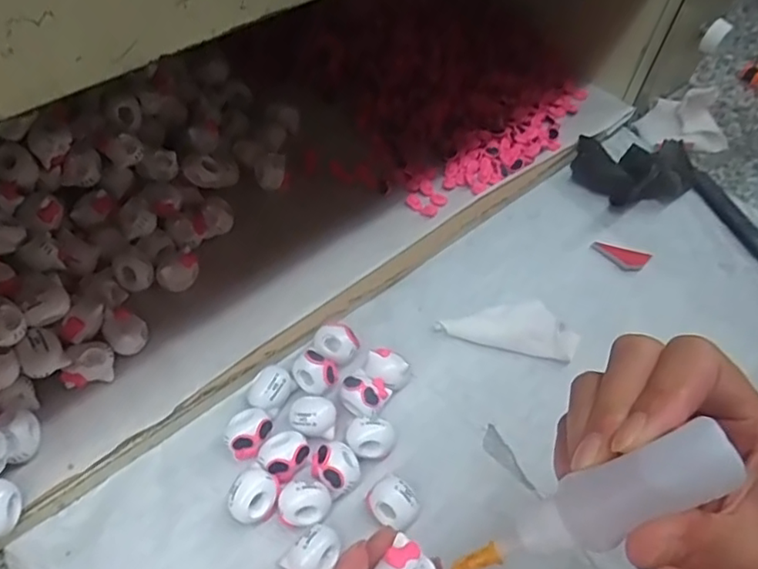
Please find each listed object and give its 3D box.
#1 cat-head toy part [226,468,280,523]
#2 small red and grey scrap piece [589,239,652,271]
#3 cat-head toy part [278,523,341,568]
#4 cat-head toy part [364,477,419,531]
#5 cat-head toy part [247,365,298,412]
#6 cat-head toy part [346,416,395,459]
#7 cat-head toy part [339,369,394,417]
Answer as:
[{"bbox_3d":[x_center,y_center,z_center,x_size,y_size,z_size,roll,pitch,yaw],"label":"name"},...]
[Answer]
[{"bbox_3d":[-0.061,0.105,0.297,0.021,0.023,0.024,24,55,12],"label":"cat-head toy part"},{"bbox_3d":[0.165,-0.019,0.415,0.039,0.004,0.018,19,72,2],"label":"small red and grey scrap piece"},{"bbox_3d":[-0.031,0.126,0.286,0.020,0.018,0.026,28,56,15],"label":"cat-head toy part"},{"bbox_3d":[0.007,0.110,0.303,0.025,0.019,0.021,38,59,21],"label":"cat-head toy part"},{"bbox_3d":[-0.060,0.056,0.331,0.020,0.013,0.025,33,58,18],"label":"cat-head toy part"},{"bbox_3d":[-0.004,0.081,0.321,0.024,0.018,0.020,-12,56,-13],"label":"cat-head toy part"},{"bbox_3d":[-0.008,0.060,0.334,0.025,0.019,0.023,27,56,15],"label":"cat-head toy part"}]

